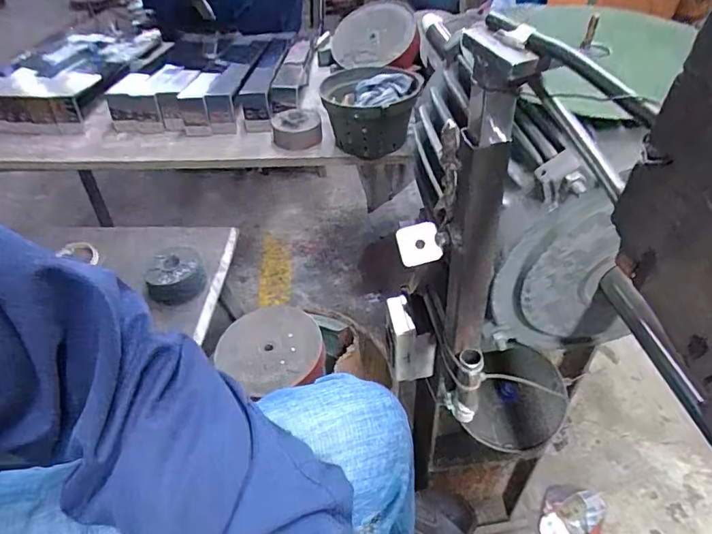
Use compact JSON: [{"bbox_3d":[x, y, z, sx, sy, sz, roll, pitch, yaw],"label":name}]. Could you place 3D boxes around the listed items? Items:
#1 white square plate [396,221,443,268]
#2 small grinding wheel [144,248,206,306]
[{"bbox_3d":[0.044,-0.016,0.338,0.029,0.028,0.004,-14,3,-2],"label":"white square plate"},{"bbox_3d":[-0.307,0.016,0.815,0.091,0.053,0.083,-26,48,-22],"label":"small grinding wheel"}]

